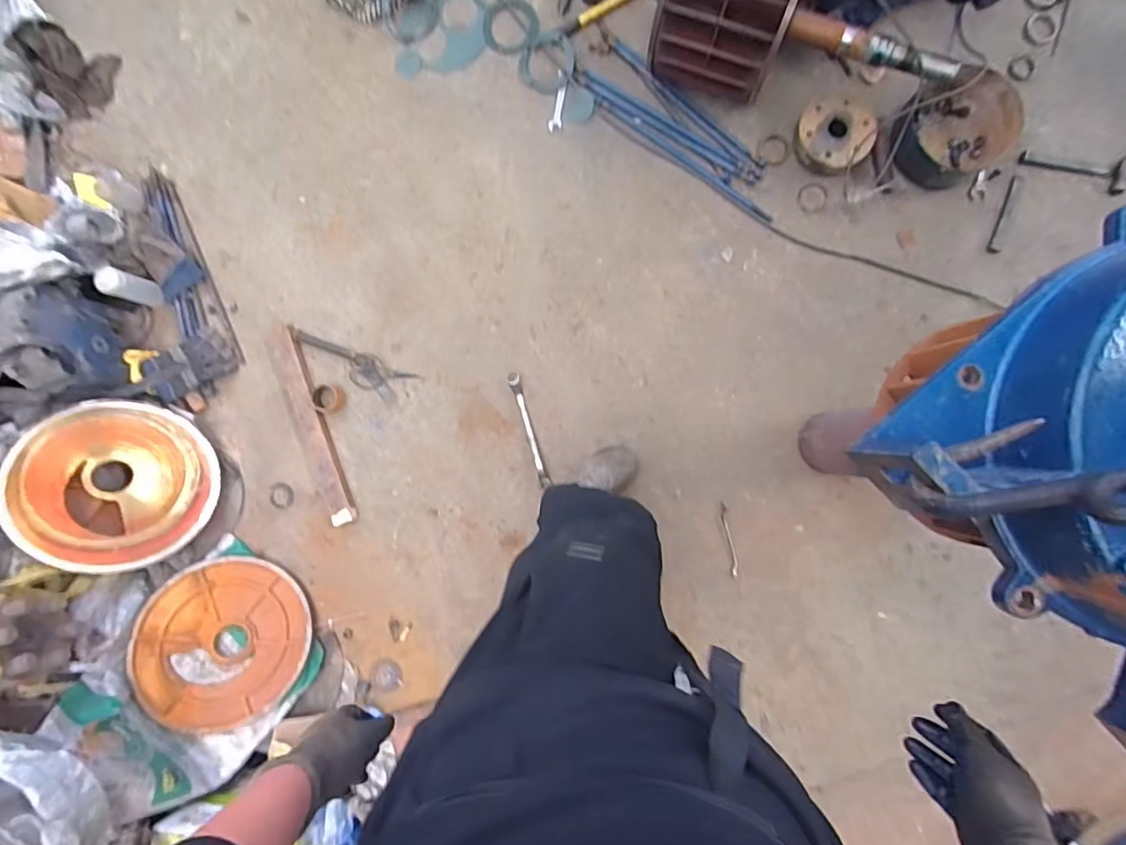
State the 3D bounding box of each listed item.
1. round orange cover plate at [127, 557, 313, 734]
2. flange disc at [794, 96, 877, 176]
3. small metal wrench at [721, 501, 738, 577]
[{"bbox_3d":[-0.854,0.552,1.344,0.383,0.024,0.394,3,75,-11],"label":"round orange cover plate"},{"bbox_3d":[0.675,-0.714,1.325,0.176,0.043,0.187,0,88,4],"label":"flange disc"},{"bbox_3d":[0.426,0.301,1.365,0.022,0.006,0.191,-9,88,4],"label":"small metal wrench"}]

